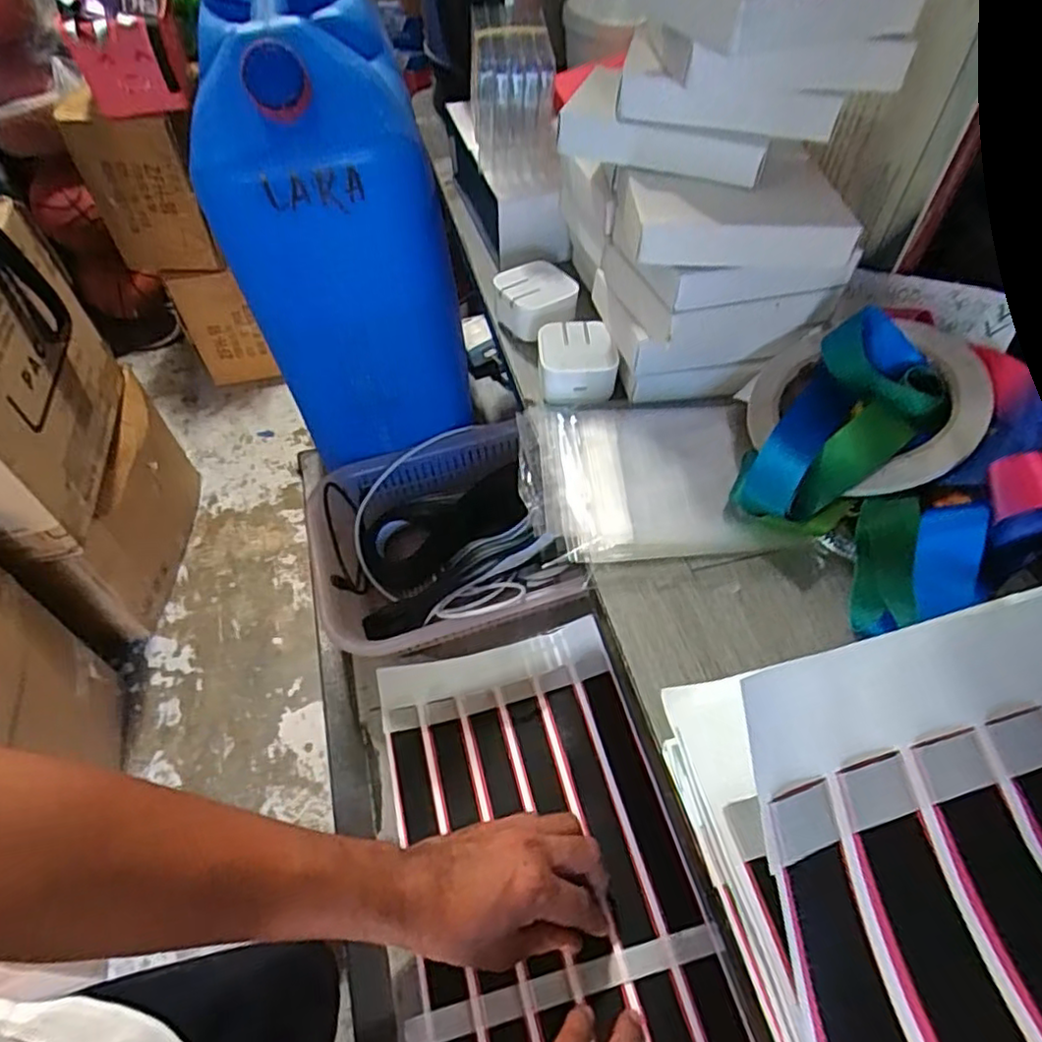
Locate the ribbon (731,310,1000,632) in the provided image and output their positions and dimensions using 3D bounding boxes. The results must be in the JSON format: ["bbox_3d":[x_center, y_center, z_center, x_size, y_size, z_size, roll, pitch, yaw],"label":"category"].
[{"bbox_3d":[0.161,-0.046,0.330,0.062,0.027,0.116,36,88,25],"label":"ribbon"}]

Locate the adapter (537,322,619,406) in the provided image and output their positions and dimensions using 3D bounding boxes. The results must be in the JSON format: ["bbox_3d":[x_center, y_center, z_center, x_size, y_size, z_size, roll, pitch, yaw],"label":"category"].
[{"bbox_3d":[0.033,-0.094,0.392,0.043,0.025,0.044,-3,53,0],"label":"adapter"}]

